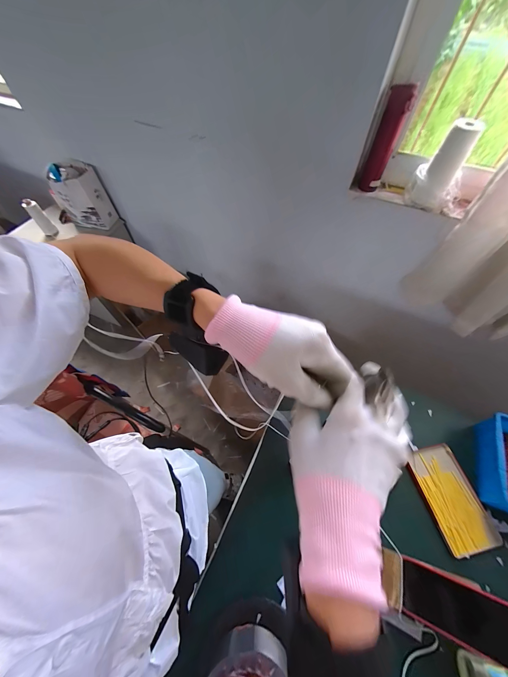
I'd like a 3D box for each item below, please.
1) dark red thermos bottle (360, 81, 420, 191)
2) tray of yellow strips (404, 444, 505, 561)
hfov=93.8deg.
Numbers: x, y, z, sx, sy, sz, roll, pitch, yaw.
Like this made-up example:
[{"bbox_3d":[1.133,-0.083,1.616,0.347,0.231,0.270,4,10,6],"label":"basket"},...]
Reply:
[{"bbox_3d":[0.353,-0.531,0.646,0.057,0.221,0.057,22,61,13],"label":"dark red thermos bottle"},{"bbox_3d":[0.452,0.363,0.550,0.116,0.022,0.200,-10,60,-6],"label":"tray of yellow strips"}]

